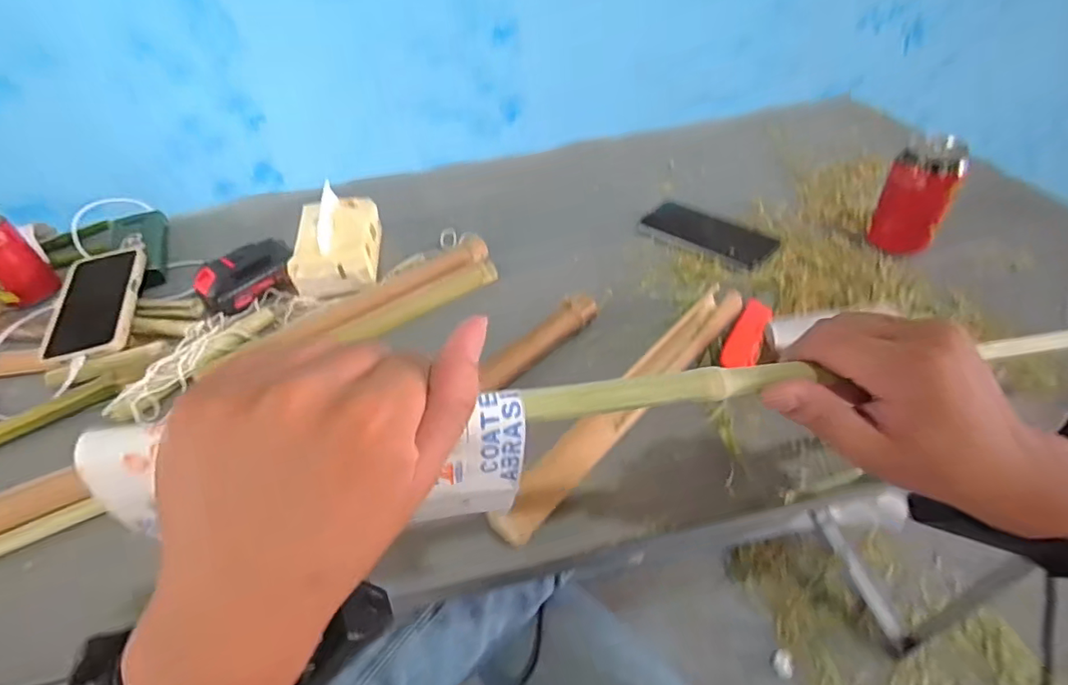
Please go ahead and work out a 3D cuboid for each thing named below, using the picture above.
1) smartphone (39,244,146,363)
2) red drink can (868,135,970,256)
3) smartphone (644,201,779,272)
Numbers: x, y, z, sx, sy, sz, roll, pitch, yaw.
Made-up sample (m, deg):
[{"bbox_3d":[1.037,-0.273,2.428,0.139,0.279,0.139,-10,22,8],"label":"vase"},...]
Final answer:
[{"bbox_3d":[-0.508,-0.051,0.619,0.088,0.011,0.181,-17,52,-9],"label":"smartphone"},{"bbox_3d":[0.409,-0.151,0.572,0.063,0.118,0.055,27,54,29],"label":"red drink can"},{"bbox_3d":[0.211,-0.136,0.654,0.161,0.012,0.065,32,57,32],"label":"smartphone"}]

